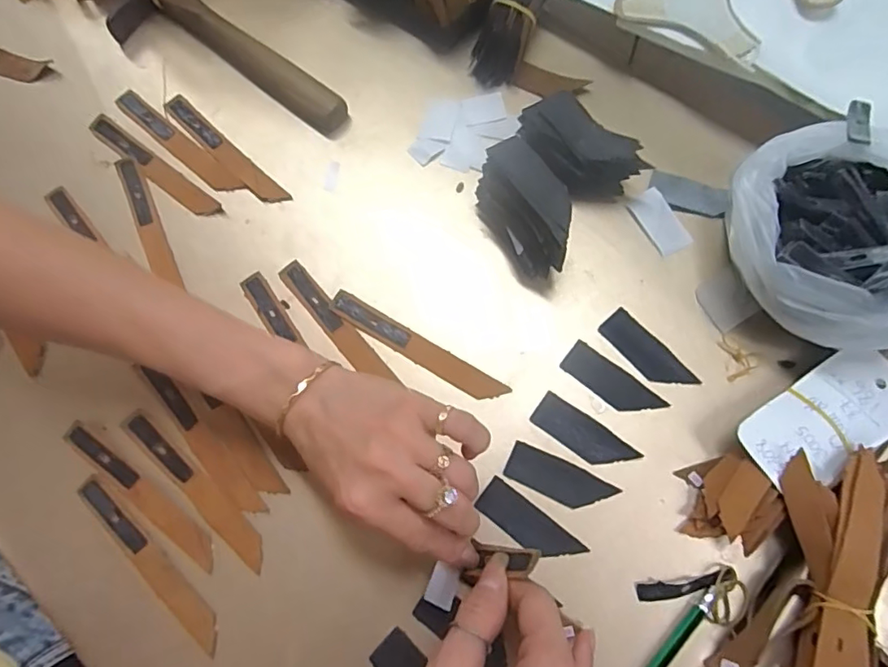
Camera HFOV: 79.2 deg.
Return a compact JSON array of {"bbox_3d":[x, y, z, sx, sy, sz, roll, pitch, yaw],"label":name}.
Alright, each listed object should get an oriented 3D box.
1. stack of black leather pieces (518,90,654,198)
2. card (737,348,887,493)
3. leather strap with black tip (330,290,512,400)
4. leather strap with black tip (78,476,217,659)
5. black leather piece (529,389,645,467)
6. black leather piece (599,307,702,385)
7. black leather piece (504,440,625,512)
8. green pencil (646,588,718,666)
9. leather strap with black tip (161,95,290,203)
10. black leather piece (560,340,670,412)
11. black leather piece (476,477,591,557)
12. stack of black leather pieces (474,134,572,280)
[{"bbox_3d":[0.088,-0.120,0.358,0.085,0.039,0.049,41,79,13],"label":"stack of black leather pieces"},{"bbox_3d":[0.218,0.048,0.303,0.100,0.006,0.049,-32,71,-8],"label":"card"},{"bbox_3d":[-0.018,0.009,0.345,0.124,0.005,0.018,29,77,10],"label":"leather strap with black tip"},{"bbox_3d":[-0.172,0.132,0.314,0.125,0.004,0.018,43,79,13],"label":"leather strap with black tip"},{"bbox_3d":[0.085,0.062,0.326,0.063,0.004,0.023,34,78,11],"label":"black leather piece"},{"bbox_3d":[0.128,0.013,0.338,0.023,0.004,0.064,-41,76,-10],"label":"black leather piece"},{"bbox_3d":[0.069,0.087,0.320,0.063,0.004,0.024,24,76,9],"label":"black leather piece"},{"bbox_3d":[0.115,0.178,0.289,0.009,0.007,0.099,41,79,13],"label":"green pencil"},{"bbox_3d":[-0.161,-0.134,0.394,0.124,0.004,0.016,43,87,10],"label":"leather strap with black tip"},{"bbox_3d":[0.105,0.031,0.335,0.063,0.004,0.023,38,78,12],"label":"black leather piece"},{"bbox_3d":[0.049,0.113,0.314,0.064,0.004,0.023,37,78,12],"label":"black leather piece"},{"bbox_3d":[0.052,-0.076,0.340,0.039,0.056,0.078,-34,75,-8],"label":"stack of black leather pieces"}]

